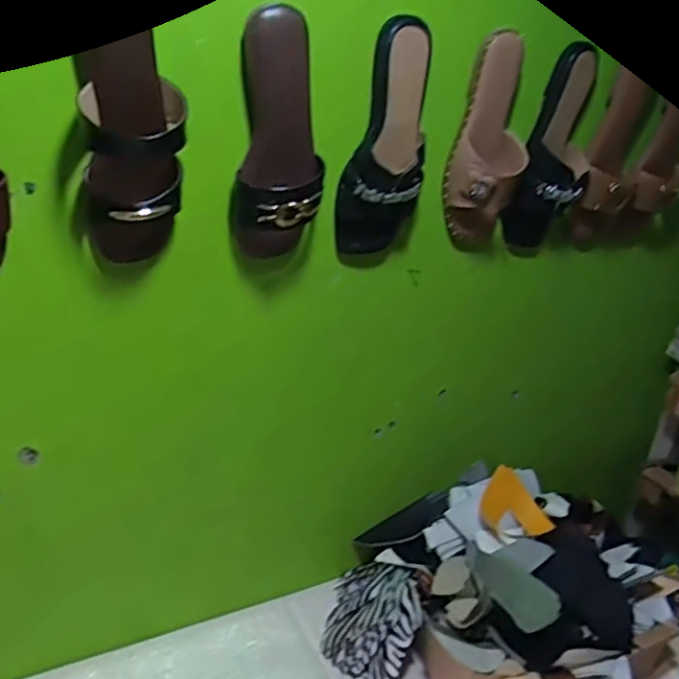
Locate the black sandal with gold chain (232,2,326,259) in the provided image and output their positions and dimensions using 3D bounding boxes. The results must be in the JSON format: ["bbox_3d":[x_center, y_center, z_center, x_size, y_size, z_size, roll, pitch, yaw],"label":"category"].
[{"bbox_3d":[-0.057,-0.194,0.659,0.085,0.233,0.050,-13,31,-35],"label":"black sandal with gold chain"}]

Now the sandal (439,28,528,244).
[{"bbox_3d":[0.175,-0.221,0.770,0.088,0.237,0.079,12,25,13],"label":"sandal"}]

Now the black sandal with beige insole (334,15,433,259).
[{"bbox_3d":[0.050,-0.209,0.717,0.092,0.238,0.072,6,25,0],"label":"black sandal with beige insole"}]

